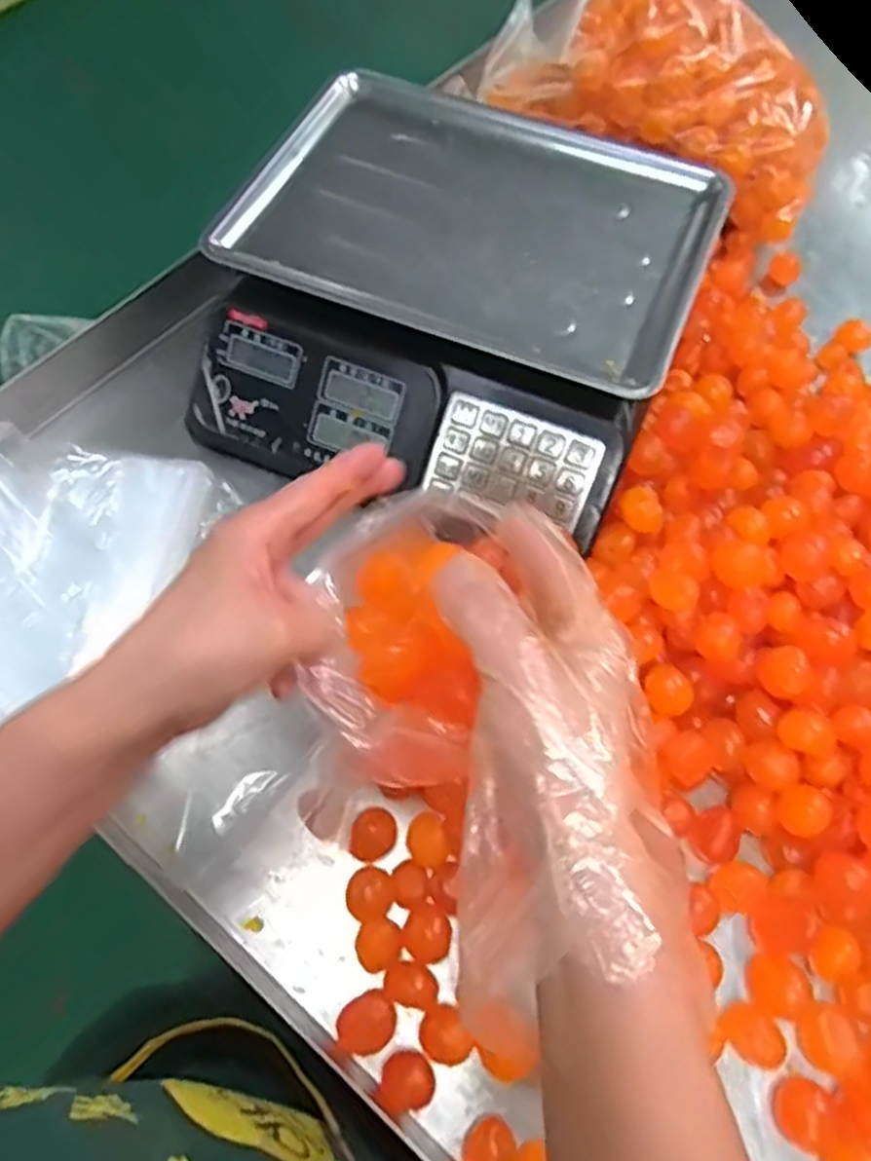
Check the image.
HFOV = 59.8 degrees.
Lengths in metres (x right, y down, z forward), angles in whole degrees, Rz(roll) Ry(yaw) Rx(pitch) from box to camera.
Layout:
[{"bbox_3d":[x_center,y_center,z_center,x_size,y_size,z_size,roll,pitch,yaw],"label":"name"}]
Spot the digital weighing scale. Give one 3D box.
[{"bbox_3d":[0.017,-0.215,0.592,0.331,0.111,0.316,22,65,9],"label":"digital weighing scale"}]

